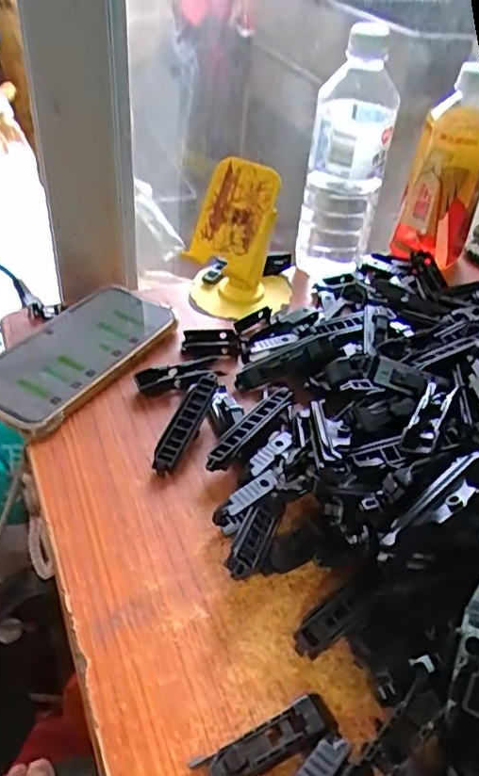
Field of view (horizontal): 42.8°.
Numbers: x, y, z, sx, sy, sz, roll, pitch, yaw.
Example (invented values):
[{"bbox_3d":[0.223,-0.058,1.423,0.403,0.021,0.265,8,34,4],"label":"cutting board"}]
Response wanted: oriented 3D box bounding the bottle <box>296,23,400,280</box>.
[{"bbox_3d":[0.098,-0.208,0.559,0.069,0.190,0.083,10,41,5],"label":"bottle"}]

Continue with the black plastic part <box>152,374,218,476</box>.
[{"bbox_3d":[-0.036,0.023,0.412,0.016,0.008,0.078,20,60,16],"label":"black plastic part"}]

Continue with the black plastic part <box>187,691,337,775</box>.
[{"bbox_3d":[0.012,0.159,0.271,0.064,0.016,0.020,-15,45,-22],"label":"black plastic part"}]

